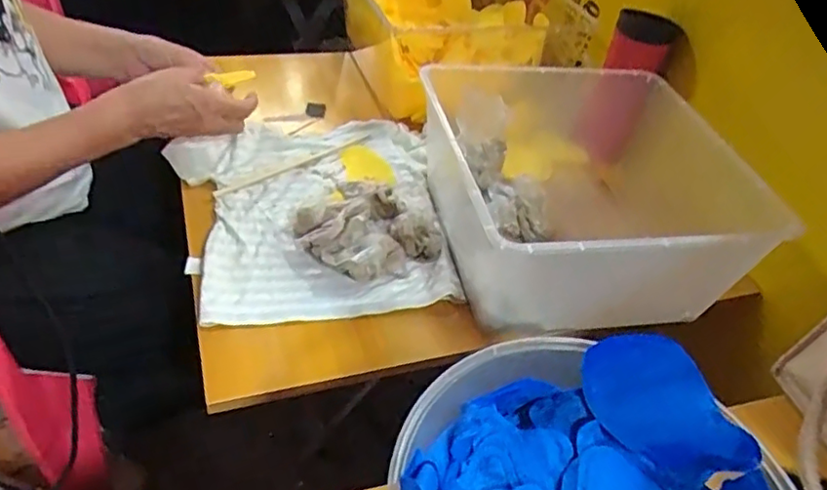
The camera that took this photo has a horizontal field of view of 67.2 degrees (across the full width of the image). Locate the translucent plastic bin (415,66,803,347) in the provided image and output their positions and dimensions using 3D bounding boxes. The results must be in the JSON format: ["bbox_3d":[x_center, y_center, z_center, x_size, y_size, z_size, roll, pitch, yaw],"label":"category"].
[{"bbox_3d":[0.163,-0.054,0.673,0.283,0.157,0.334,-3,41,-13],"label":"translucent plastic bin"}]

